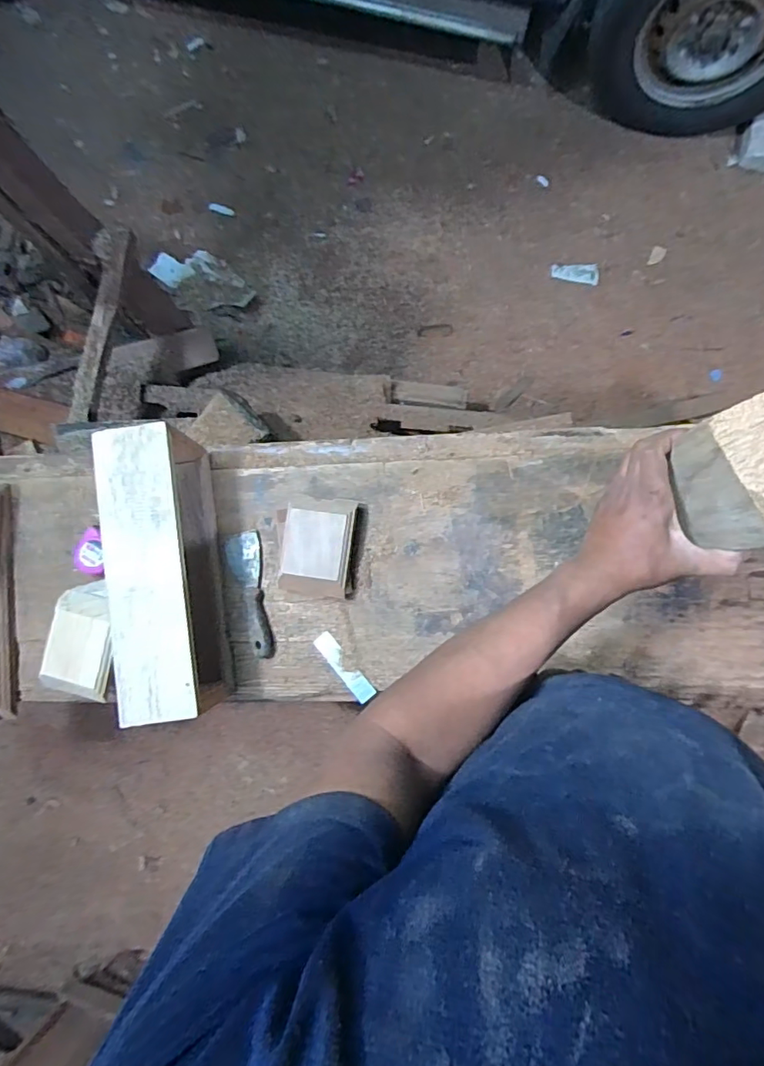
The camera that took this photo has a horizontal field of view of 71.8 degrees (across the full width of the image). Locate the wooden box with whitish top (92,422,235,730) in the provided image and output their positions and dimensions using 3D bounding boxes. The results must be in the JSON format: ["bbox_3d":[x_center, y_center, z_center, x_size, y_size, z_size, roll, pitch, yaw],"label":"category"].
[{"bbox_3d":[-0.316,0.055,0.777,0.105,0.152,0.396,-9,83,3],"label":"wooden box with whitish top"}]

